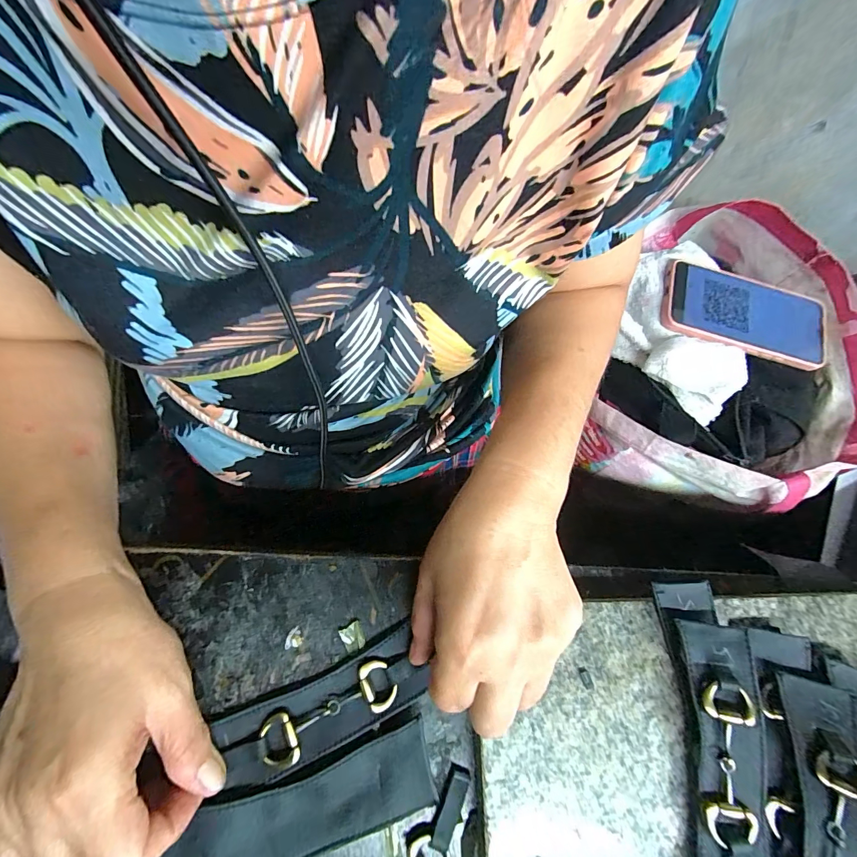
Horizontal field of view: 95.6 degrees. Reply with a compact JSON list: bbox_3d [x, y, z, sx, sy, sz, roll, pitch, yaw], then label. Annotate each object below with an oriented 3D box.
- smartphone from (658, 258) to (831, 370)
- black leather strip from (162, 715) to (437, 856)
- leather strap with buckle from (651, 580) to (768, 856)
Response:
[{"bbox_3d":[0.317,-0.114,0.387,0.164,0.011,0.084,20,77,1],"label":"smartphone"},{"bbox_3d":[-0.068,0.203,0.203,0.141,0.006,0.040,-15,78,-12],"label":"black leather strip"},{"bbox_3d":[0.160,0.167,0.211,0.041,0.017,0.153,4,71,-4],"label":"leather strap with buckle"}]

